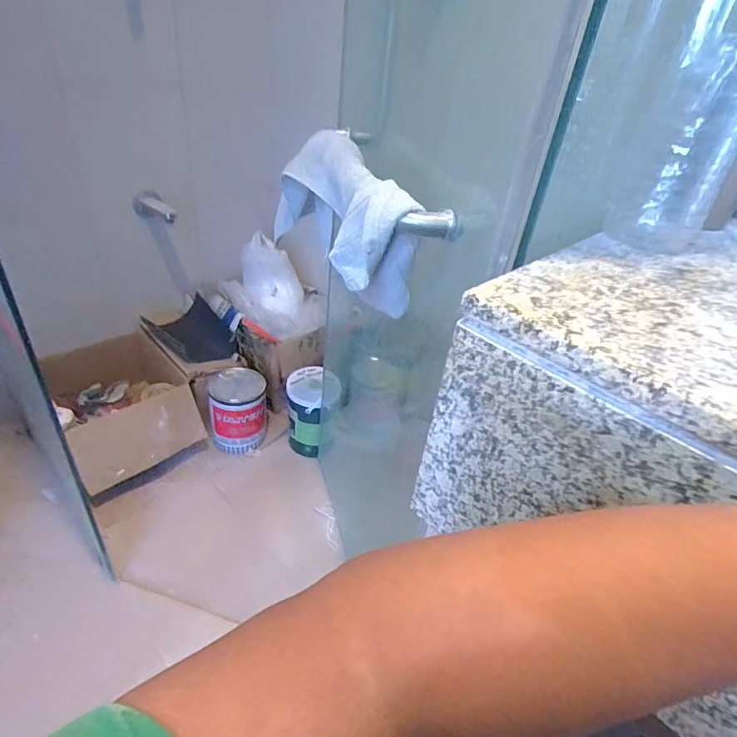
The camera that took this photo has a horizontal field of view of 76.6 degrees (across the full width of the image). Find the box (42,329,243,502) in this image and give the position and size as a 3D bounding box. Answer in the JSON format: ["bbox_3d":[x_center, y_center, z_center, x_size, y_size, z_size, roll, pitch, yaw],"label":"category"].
[{"bbox_3d":[-0.711,0.090,1.374,0.380,0.195,0.440,-23,45,-36],"label":"box"}]

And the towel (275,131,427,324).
[{"bbox_3d":[-0.050,-0.215,0.661,0.097,0.161,0.382,-11,39,-24],"label":"towel"}]

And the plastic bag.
[{"bbox_3d":[-0.295,-0.244,1.446,0.329,0.231,0.211,2,36,-8],"label":"plastic bag"}]

